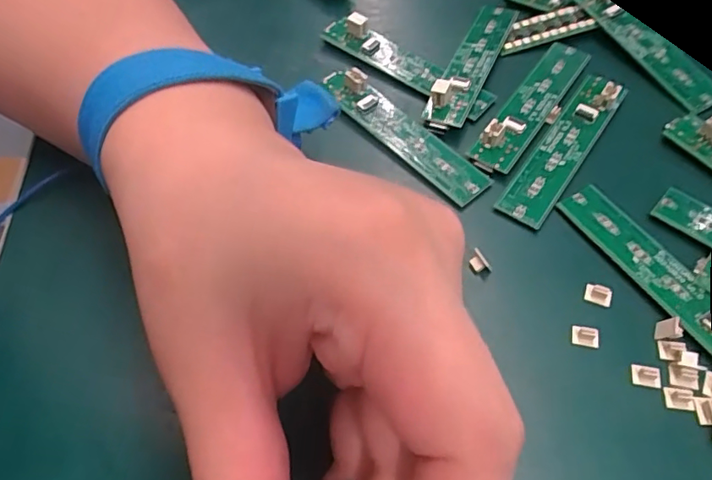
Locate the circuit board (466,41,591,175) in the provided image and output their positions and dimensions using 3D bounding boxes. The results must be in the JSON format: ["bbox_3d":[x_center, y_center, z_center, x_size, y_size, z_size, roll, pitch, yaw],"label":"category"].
[{"bbox_3d":[0.072,-0.057,0.219,0.017,0.008,0.079,31,61,18],"label":"circuit board"}]

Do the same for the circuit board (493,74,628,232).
[{"bbox_3d":[0.079,-0.038,0.205,0.018,0.011,0.079,31,61,18],"label":"circuit board"}]

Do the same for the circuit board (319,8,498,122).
[{"bbox_3d":[0.020,-0.077,0.230,0.082,0.010,0.017,36,63,21],"label":"circuit board"}]

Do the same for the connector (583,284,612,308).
[{"bbox_3d":[0.078,0.018,0.175,0.008,0.005,0.005,23,59,13],"label":"connector"}]

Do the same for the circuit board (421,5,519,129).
[{"bbox_3d":[0.049,-0.076,0.230,0.016,0.011,0.078,23,59,13],"label":"circuit board"}]

